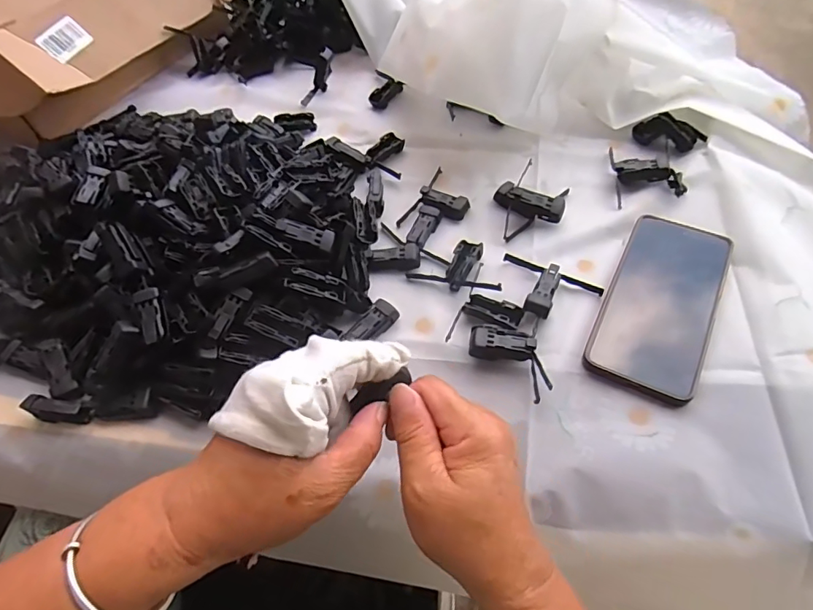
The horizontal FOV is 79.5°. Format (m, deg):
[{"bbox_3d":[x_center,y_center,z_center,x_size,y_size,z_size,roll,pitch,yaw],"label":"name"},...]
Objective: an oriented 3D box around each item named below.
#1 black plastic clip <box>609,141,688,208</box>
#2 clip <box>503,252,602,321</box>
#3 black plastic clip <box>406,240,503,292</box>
[{"bbox_3d":[0.227,-0.127,0.456,0.057,0.024,0.073,5,58,5],"label":"black plastic clip"},{"bbox_3d":[0.115,-0.012,0.398,0.082,0.015,0.052,19,60,13],"label":"clip"},{"bbox_3d":[0.049,-0.035,0.425,0.082,0.010,0.049,12,63,27],"label":"black plastic clip"}]

